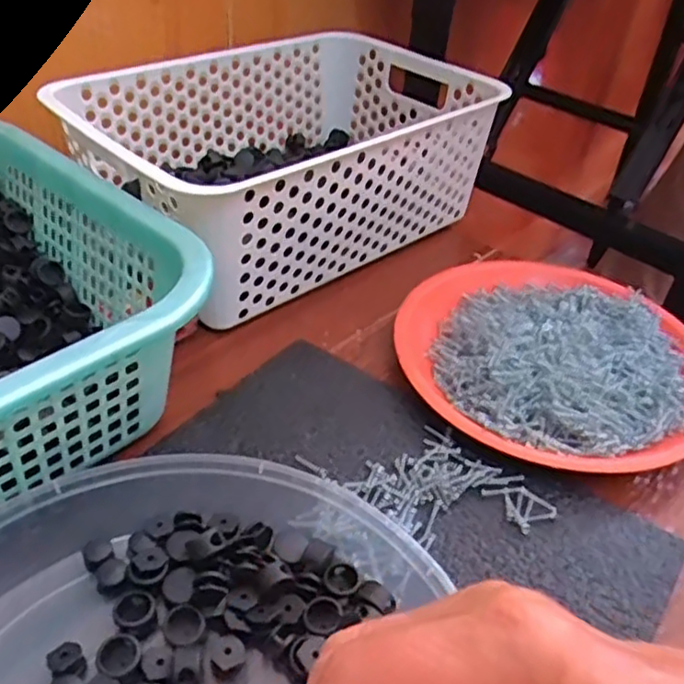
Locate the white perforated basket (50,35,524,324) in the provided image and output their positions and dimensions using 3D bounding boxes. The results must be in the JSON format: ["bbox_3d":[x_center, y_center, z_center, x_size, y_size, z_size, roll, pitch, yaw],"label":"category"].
[{"bbox_3d":[-0.047,-0.139,0.534,0.297,0.121,0.206,-29,51,-34],"label":"white perforated basket"}]

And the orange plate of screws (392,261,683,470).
[{"bbox_3d":[0.128,0.007,0.422,0.178,0.033,0.188,3,40,-3],"label":"orange plate of screws"}]

